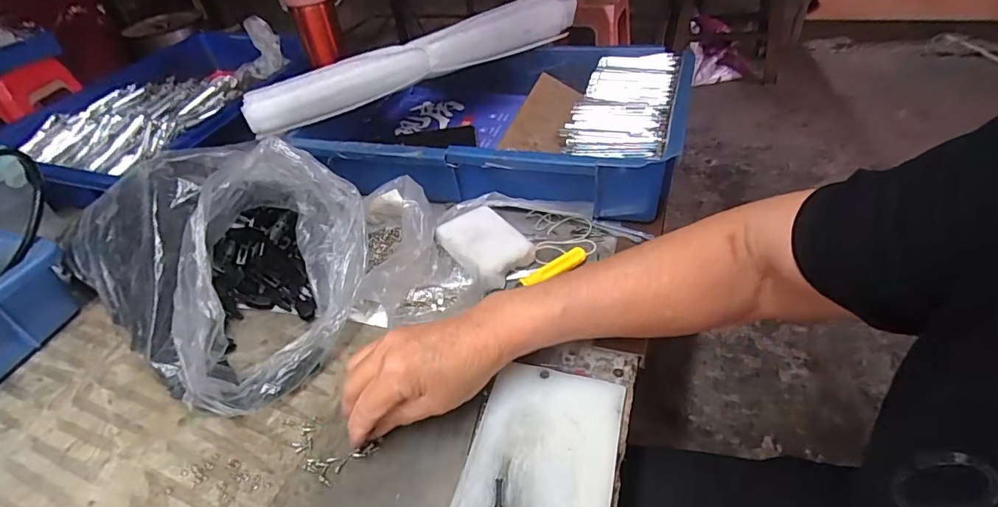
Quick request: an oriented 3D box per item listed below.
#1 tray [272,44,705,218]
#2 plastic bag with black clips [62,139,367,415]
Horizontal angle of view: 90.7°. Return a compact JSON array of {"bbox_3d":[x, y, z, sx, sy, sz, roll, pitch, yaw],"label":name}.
[{"bbox_3d":[-0.003,-0.168,0.602,0.418,0.093,0.284,8,43,17],"label":"tray"},{"bbox_3d":[-0.248,-0.004,0.442,0.269,0.140,0.190,23,49,30],"label":"plastic bag with black clips"}]

